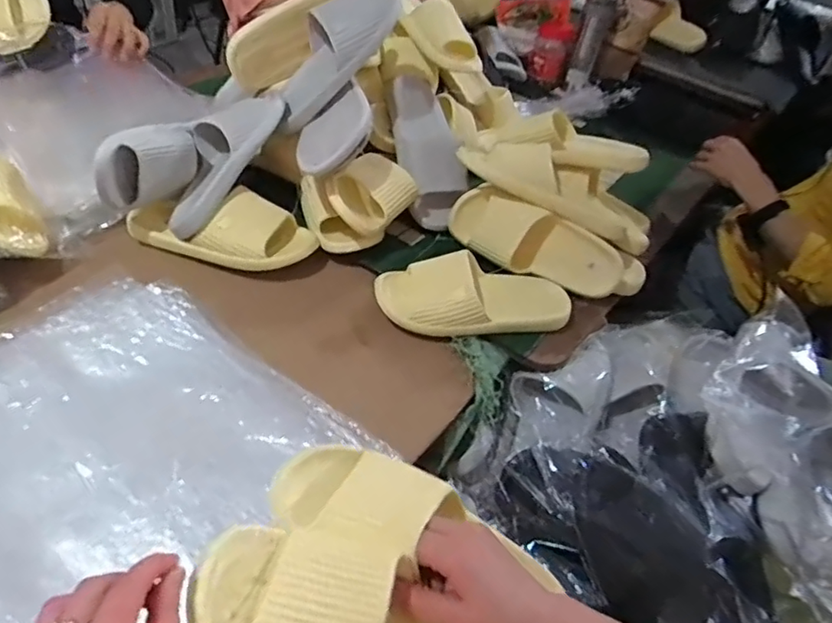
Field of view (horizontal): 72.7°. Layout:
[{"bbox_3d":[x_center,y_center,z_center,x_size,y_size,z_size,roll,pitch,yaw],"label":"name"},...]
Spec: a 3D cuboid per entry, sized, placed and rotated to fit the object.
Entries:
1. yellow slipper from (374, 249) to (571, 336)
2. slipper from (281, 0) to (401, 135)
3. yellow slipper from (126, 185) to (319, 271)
[{"bbox_3d":[0.080,-0.018,0.745,0.255,0.077,0.099,0,45,-14],"label":"yellow slipper"},{"bbox_3d":[-0.127,-0.387,0.834,0.255,0.072,0.090,-51,57,8],"label":"slipper"},{"bbox_3d":[-0.266,-0.121,0.774,0.251,0.061,0.108,20,43,6],"label":"yellow slipper"}]

